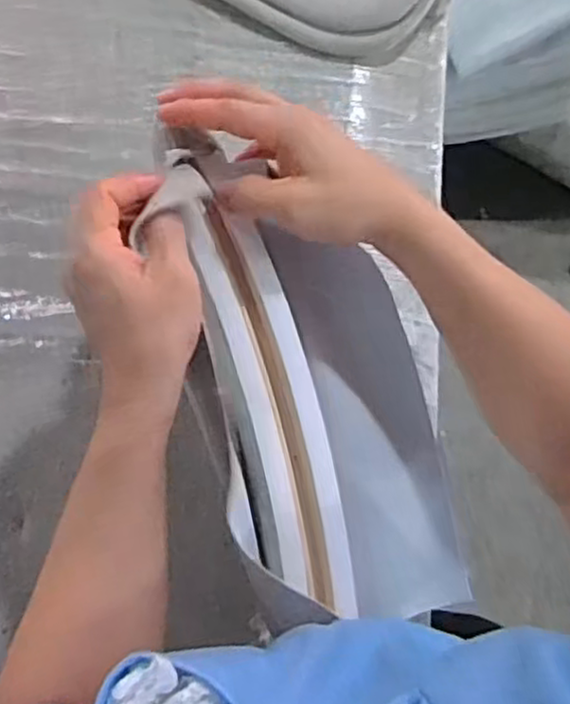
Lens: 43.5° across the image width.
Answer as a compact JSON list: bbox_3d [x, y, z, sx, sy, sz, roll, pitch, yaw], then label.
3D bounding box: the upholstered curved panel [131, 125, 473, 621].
[{"bbox_3d":[0.019,0.026,0.497,0.154,0.083,0.347,-18,87,-2],"label":"upholstered curved panel"}]

